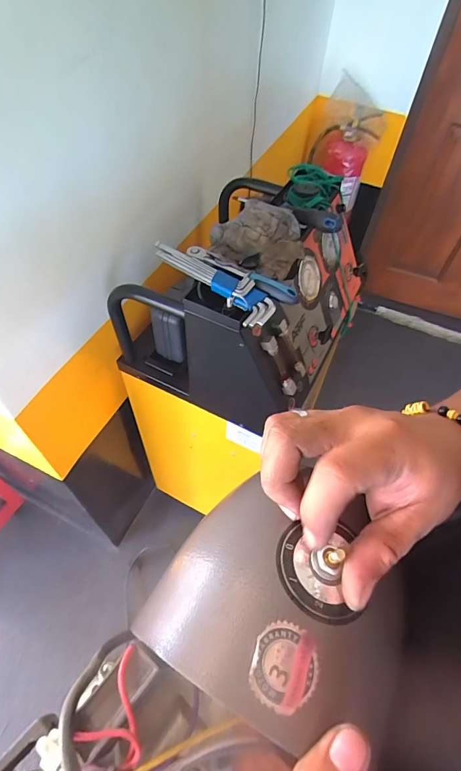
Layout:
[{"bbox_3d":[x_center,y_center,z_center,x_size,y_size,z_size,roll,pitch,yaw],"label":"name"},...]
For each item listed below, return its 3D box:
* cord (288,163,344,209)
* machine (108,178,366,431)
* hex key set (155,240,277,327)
[{"bbox_3d":[0.155,-0.365,0.731,0.098,0.035,0.107,7,54,2],"label":"cord"},{"bbox_3d":[0.037,-0.179,0.768,0.355,0.255,0.413,24,57,14],"label":"machine"},{"bbox_3d":[-0.026,-0.161,0.578,0.057,0.022,0.224,-38,64,-25],"label":"hex key set"}]

